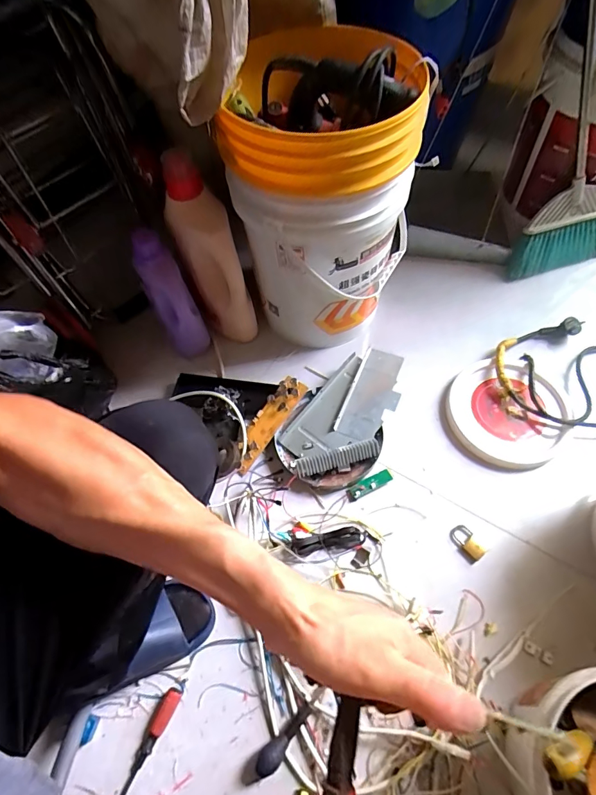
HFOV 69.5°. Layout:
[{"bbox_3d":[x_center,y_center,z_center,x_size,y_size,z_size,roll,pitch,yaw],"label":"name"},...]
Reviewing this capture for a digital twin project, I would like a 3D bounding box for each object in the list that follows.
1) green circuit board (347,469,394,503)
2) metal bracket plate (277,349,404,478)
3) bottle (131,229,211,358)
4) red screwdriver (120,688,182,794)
[{"bbox_3d":[0.132,0.162,0.785,0.090,0.009,0.026,-26,62,-11],"label":"green circuit board"},{"bbox_3d":[0.097,0.032,0.838,0.169,0.043,0.300,31,66,19],"label":"metal bracket plate"},{"bbox_3d":[-0.240,-0.181,0.838,0.075,0.264,0.072,37,68,22],"label":"bottle"},{"bbox_3d":[-0.216,0.504,0.603,0.027,0.018,0.170,18,62,13],"label":"red screwdriver"}]

